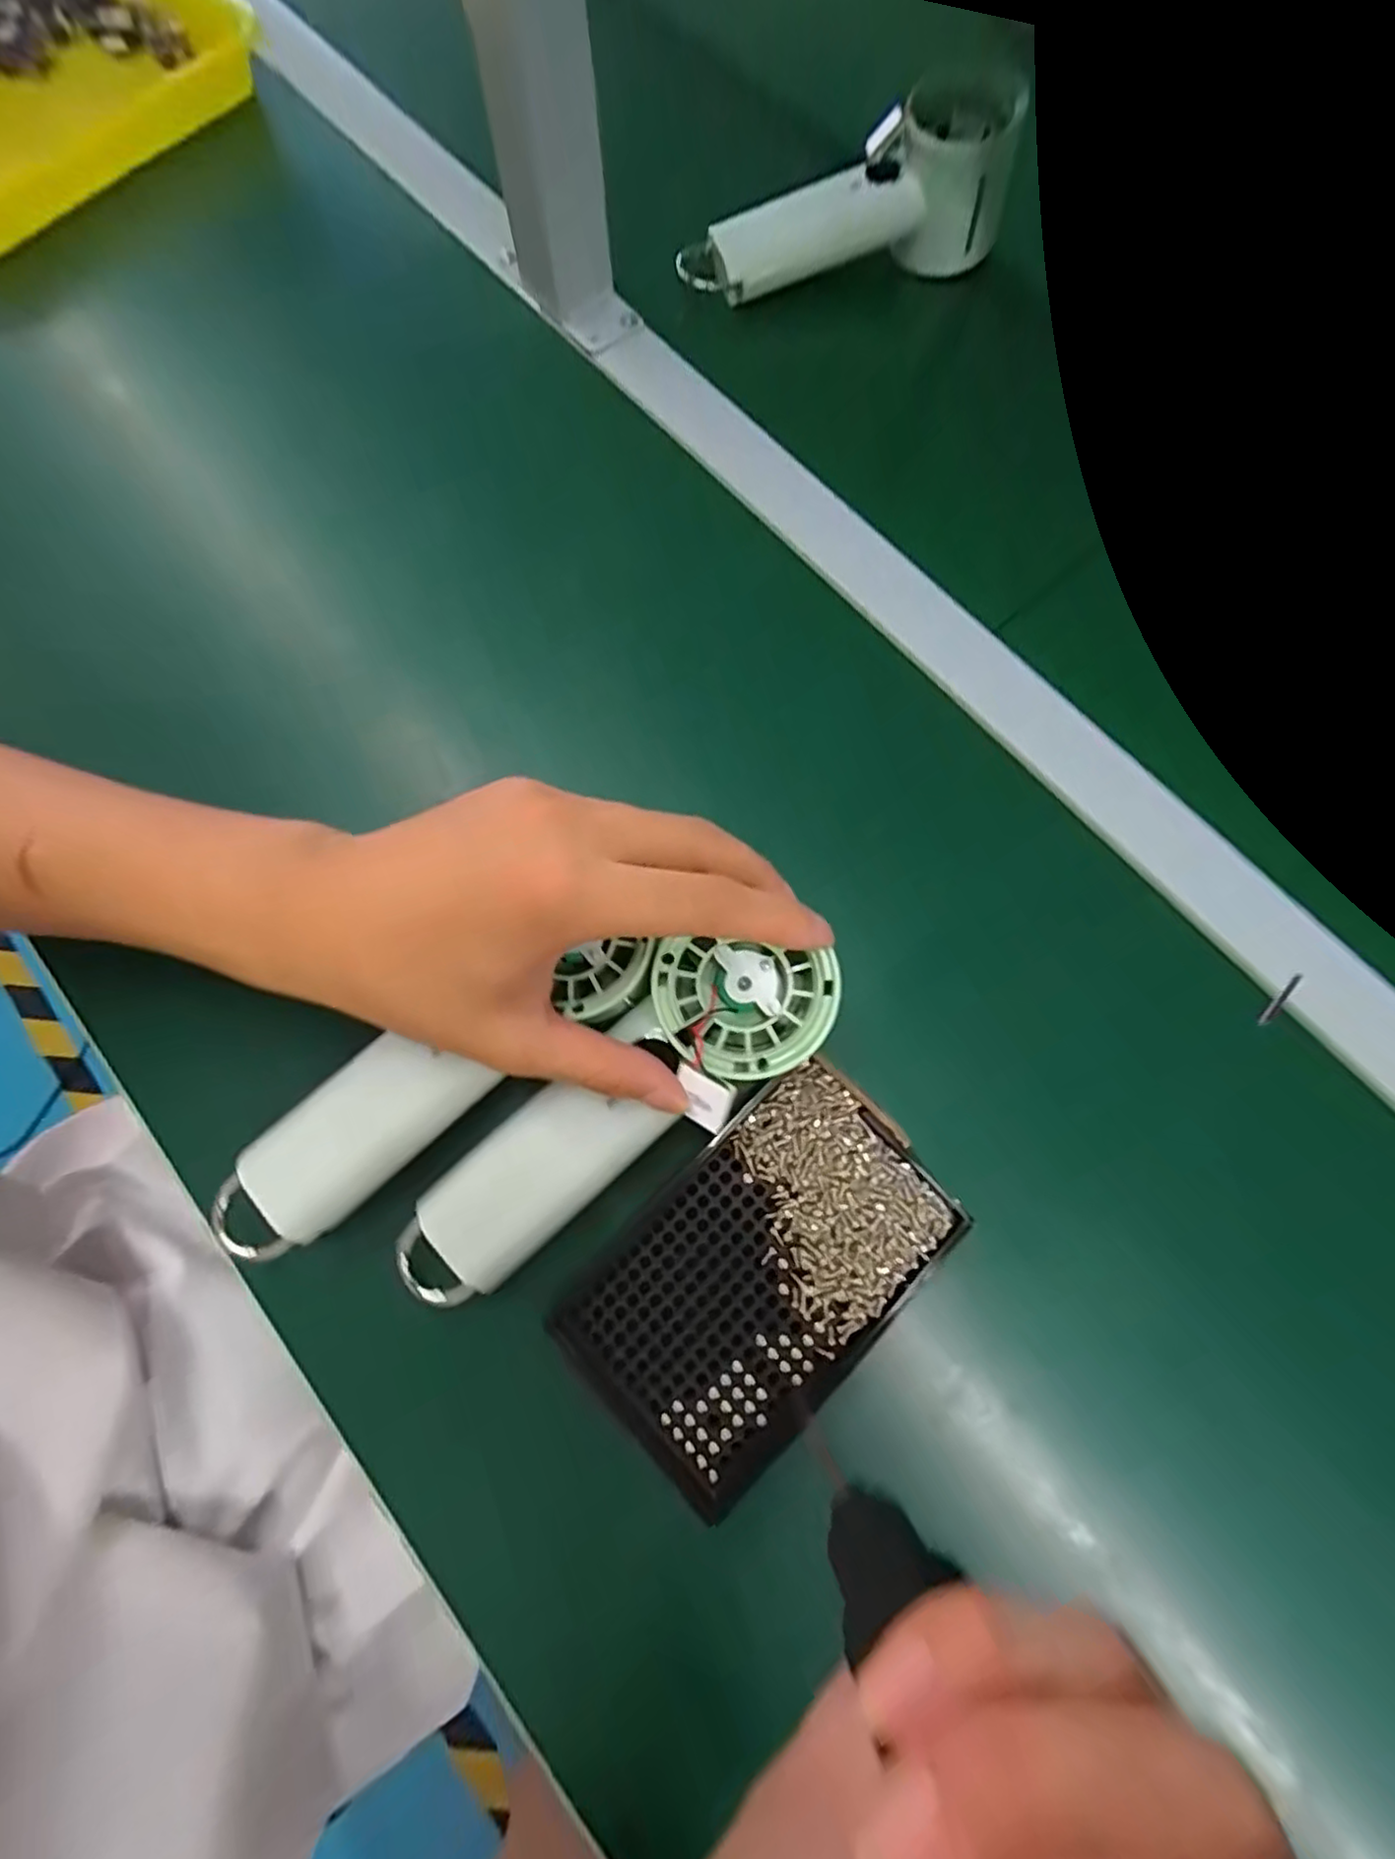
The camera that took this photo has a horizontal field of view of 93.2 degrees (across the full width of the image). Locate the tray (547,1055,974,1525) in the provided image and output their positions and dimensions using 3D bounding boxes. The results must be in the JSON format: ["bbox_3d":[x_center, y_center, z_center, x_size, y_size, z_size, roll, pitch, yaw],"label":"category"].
[{"bbox_3d":[0.025,0.126,0.243,0.087,0.013,0.139,42,79,10],"label":"tray"}]

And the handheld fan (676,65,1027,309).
[{"bbox_3d":[0.092,-0.409,0.375,0.197,0.066,0.043,-24,77,-6],"label":"handheld fan"}]

